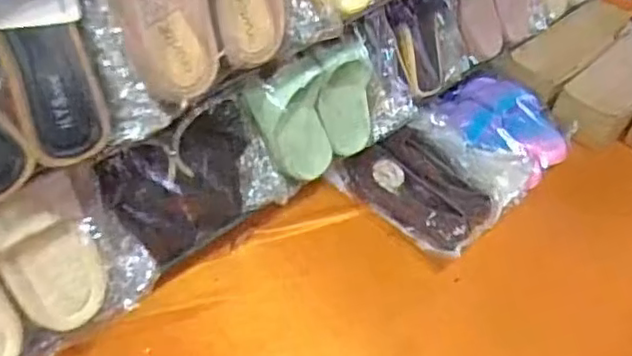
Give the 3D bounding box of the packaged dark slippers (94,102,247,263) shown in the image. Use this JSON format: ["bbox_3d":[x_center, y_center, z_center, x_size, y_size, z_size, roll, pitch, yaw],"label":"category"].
[{"bbox_3d":[-0.153,0.006,0.766,0.178,0.156,0.060,-28,30,-26],"label":"packaged dark slippers"}]

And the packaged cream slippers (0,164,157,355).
[{"bbox_3d":[-0.284,0.108,0.636,0.082,0.188,0.242,16,44,31],"label":"packaged cream slippers"}]

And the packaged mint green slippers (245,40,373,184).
[{"bbox_3d":[0.002,-0.083,0.843,0.181,0.158,0.072,-30,28,-32],"label":"packaged mint green slippers"}]

